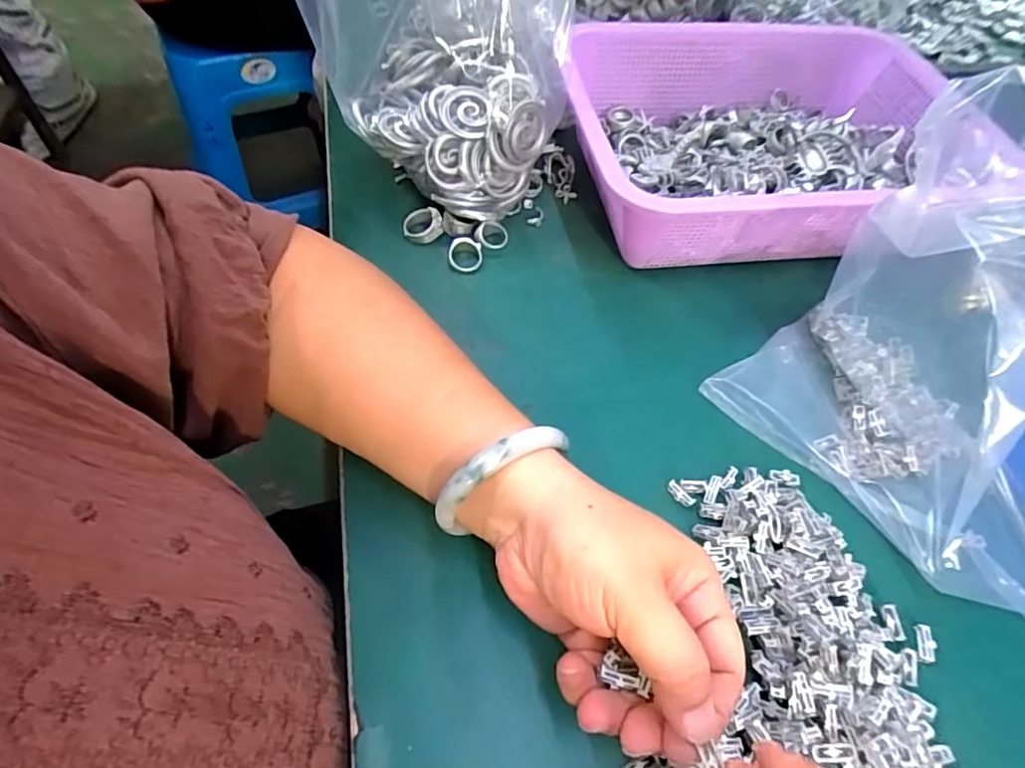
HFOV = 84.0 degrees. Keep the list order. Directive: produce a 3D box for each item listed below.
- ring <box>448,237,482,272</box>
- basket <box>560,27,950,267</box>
[{"bbox_3d":[-0.033,-0.090,0.398,0.026,0.006,0.026,2,78,-10],"label":"ring"},{"bbox_3d":[0.191,-0.182,0.434,0.317,0.080,0.215,-8,57,-10],"label":"basket"}]

